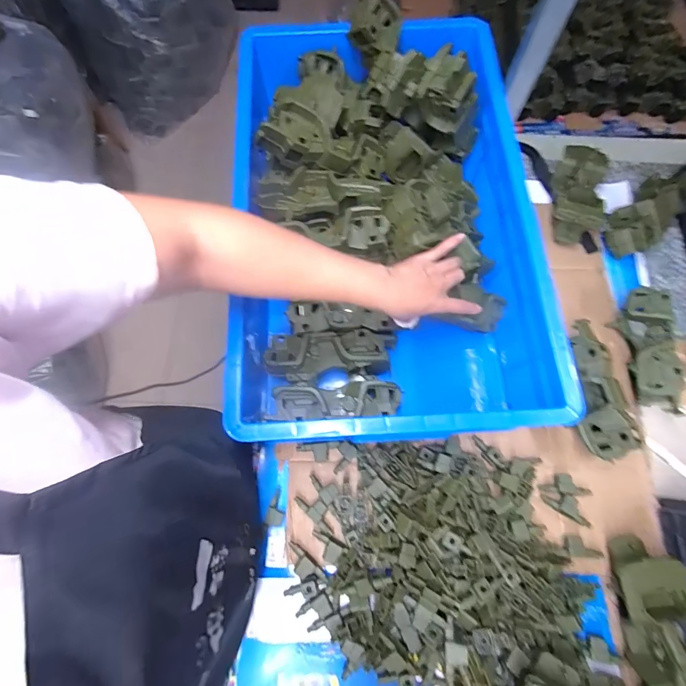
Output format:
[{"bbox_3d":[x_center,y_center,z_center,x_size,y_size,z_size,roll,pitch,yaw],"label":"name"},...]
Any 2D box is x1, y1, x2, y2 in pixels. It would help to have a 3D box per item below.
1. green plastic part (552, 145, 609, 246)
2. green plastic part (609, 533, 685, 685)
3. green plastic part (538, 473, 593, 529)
[{"bbox_3d":[0.402,-0.256,0.640,0.080,0.062,0.169,17,73,5],"label":"green plastic part"},{"bbox_3d":[0.372,0.336,0.431,0.075,0.062,0.186,-8,72,-3],"label":"green plastic part"},{"bbox_3d":[0.308,0.210,0.506,0.065,0.013,0.049,32,75,9],"label":"green plastic part"}]

